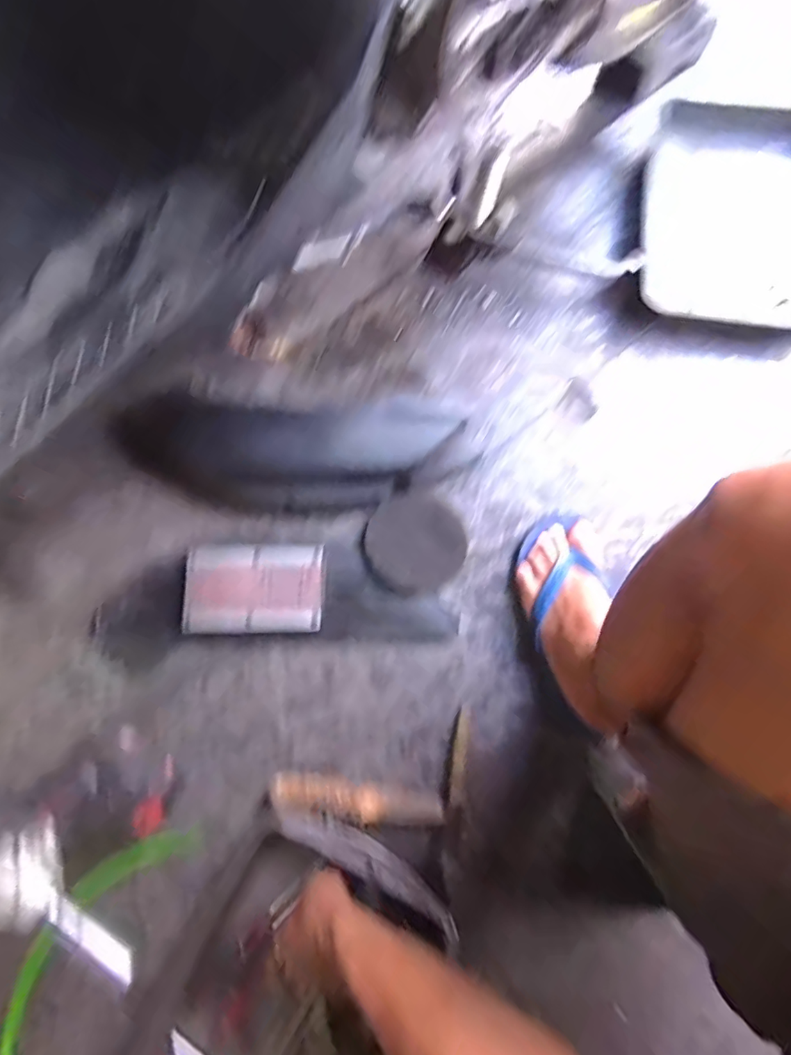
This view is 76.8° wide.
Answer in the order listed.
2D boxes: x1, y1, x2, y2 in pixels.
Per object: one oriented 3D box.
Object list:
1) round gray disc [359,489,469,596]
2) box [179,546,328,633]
[{"bbox_3d":[0.024,0.019,0.641,0.125,0.023,0.130,-1,79,3],"label":"round gray disc"},{"bbox_3d":[-0.176,0.077,0.626,0.165,0.029,0.104,-2,78,3],"label":"box"}]

